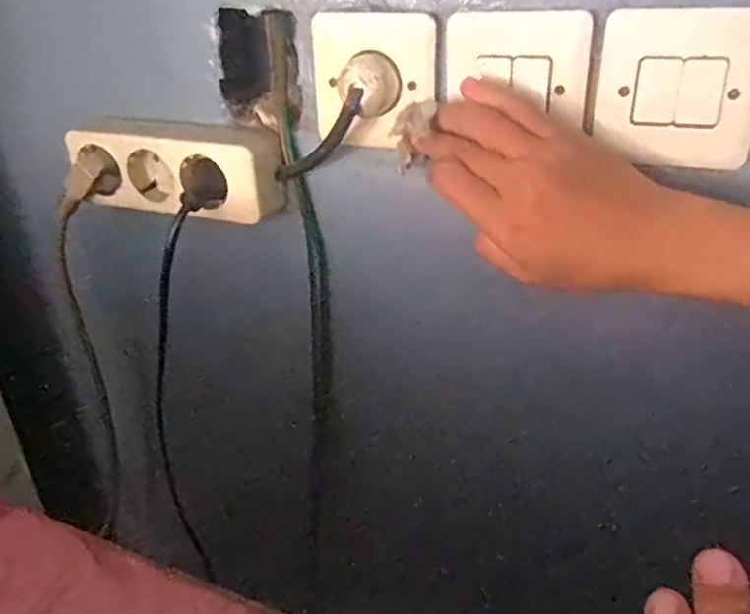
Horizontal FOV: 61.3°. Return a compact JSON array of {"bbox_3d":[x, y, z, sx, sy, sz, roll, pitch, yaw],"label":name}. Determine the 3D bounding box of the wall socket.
[{"bbox_3d":[0.001,-0.139,0.388,0.082,0.074,0.015,10,31,19],"label":"wall socket"}]

